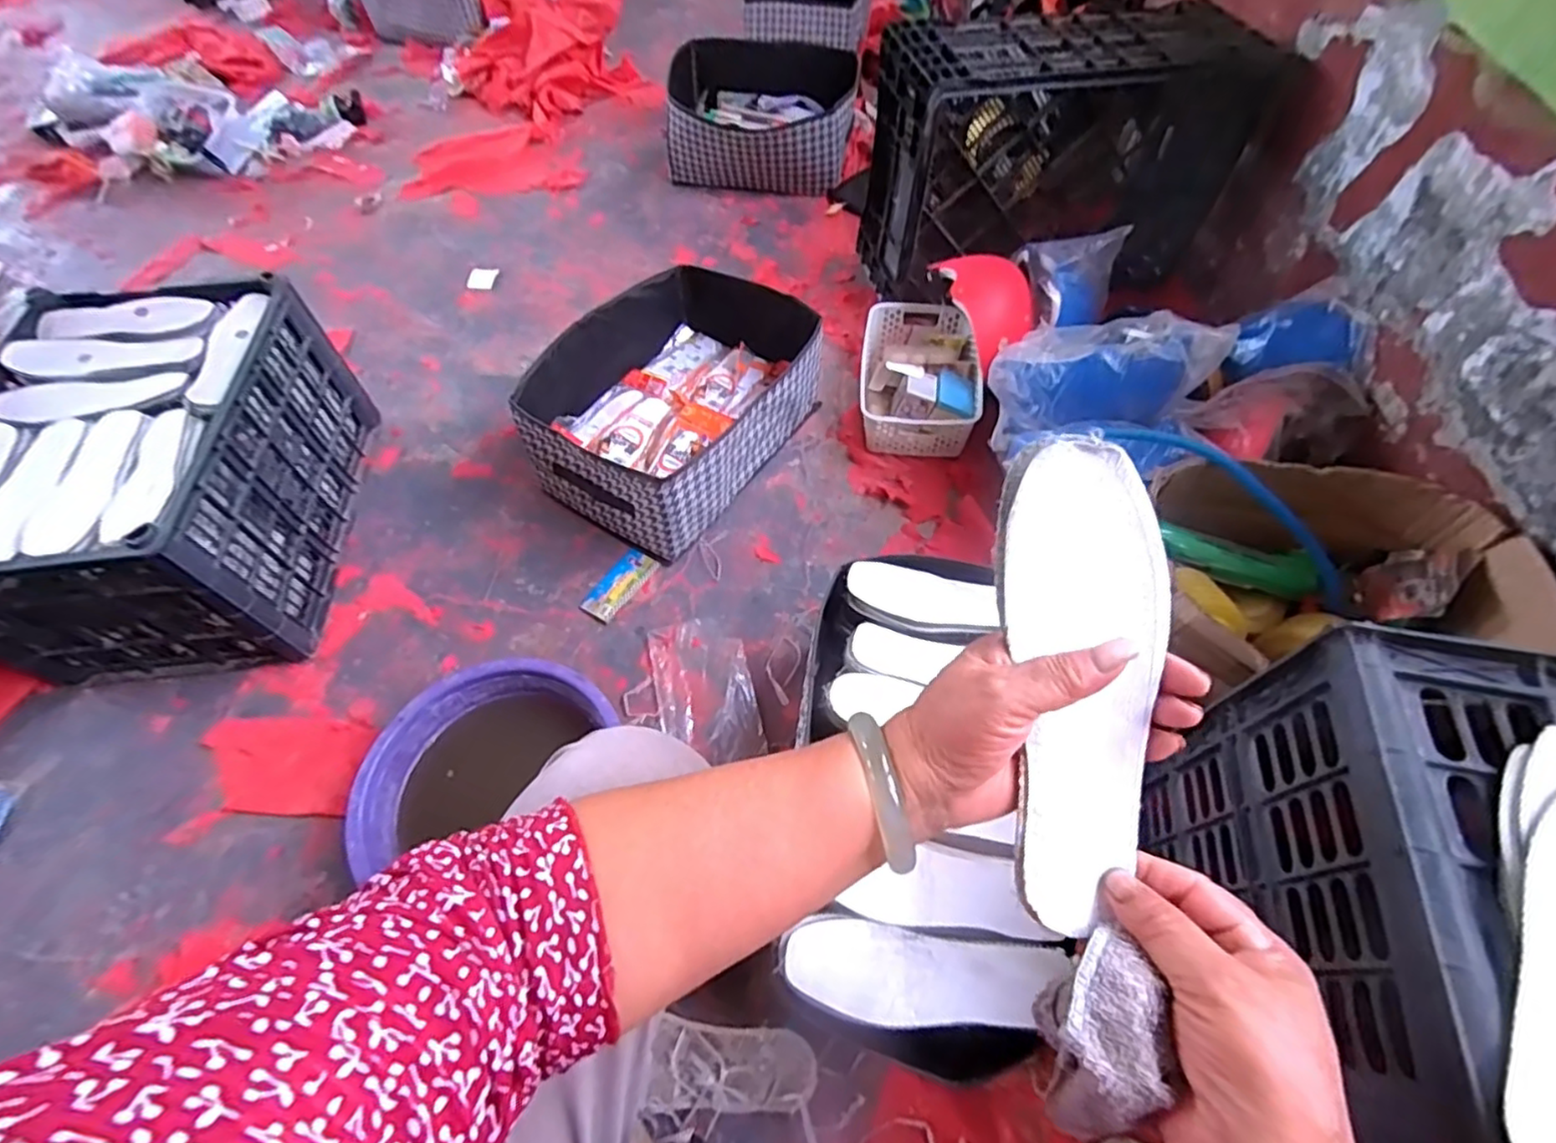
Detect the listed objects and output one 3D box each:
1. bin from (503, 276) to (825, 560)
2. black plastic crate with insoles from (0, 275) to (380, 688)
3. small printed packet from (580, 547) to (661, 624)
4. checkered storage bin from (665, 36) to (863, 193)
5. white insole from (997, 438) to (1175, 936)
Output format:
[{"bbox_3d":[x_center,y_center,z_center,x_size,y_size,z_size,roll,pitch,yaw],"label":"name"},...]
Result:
[{"bbox_3d":[-0.159,-0.265,1.048,0.318,0.182,0.428,29,62,17],"label":"bin"},{"bbox_3d":[-0.858,-0.137,0.930,0.380,0.270,0.480,-5,59,-1],"label":"black plastic crate with insoles"},{"bbox_3d":[-0.234,0.019,0.974,0.058,0.007,0.120,27,63,17],"label":"small printed packet"},{"bbox_3d":[-0.045,-1.071,1.564,0.439,0.159,0.319,7,59,6],"label":"checkered storage bin"},{"bbox_3d":[0.137,0.050,0.300,0.067,0.018,0.213,0,93,2],"label":"white insole"}]

